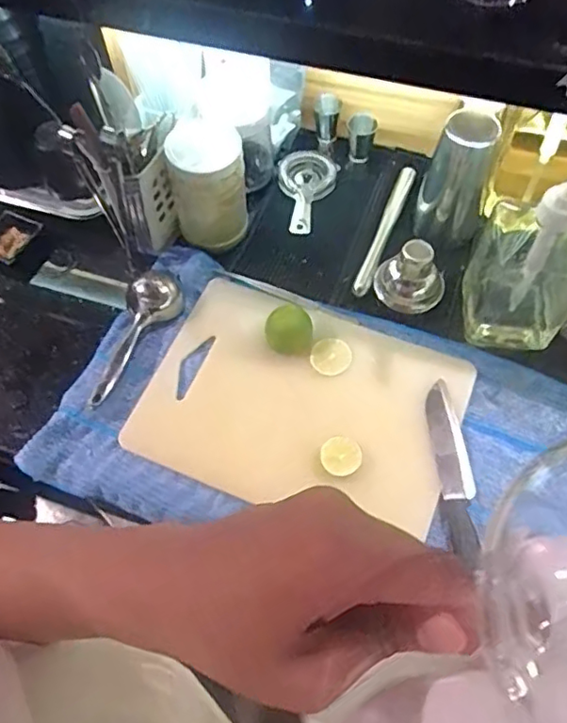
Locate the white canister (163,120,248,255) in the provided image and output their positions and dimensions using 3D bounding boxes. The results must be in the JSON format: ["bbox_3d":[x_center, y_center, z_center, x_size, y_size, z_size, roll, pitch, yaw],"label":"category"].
[{"bbox_3d":[-0.090,-0.210,0.733,0.089,0.142,0.097,-1,61,2],"label":"white canister"}]

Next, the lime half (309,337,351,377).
[{"bbox_3d":[0.056,-0.006,0.700,0.047,0.019,0.046,-1,61,2],"label":"lime half"}]

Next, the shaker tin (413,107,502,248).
[{"bbox_3d":[0.212,-0.232,0.721,0.077,0.139,0.082,-1,61,2],"label":"shaker tin"}]

